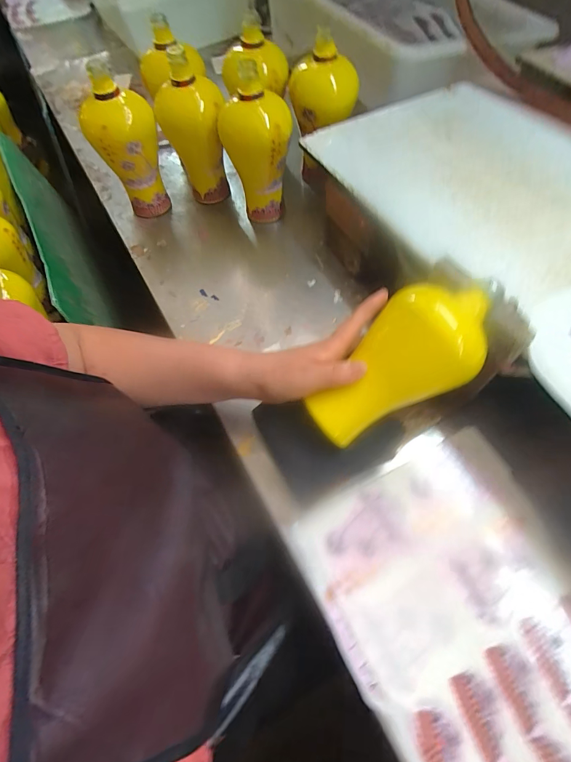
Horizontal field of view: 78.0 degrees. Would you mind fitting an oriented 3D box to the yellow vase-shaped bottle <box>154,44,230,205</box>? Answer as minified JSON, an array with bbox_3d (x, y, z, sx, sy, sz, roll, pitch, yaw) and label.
[{"bbox_3d":[-0.142,-0.394,0.581,0.098,0.222,0.097,-16,65,-2],"label":"yellow vase-shaped bottle"}]

